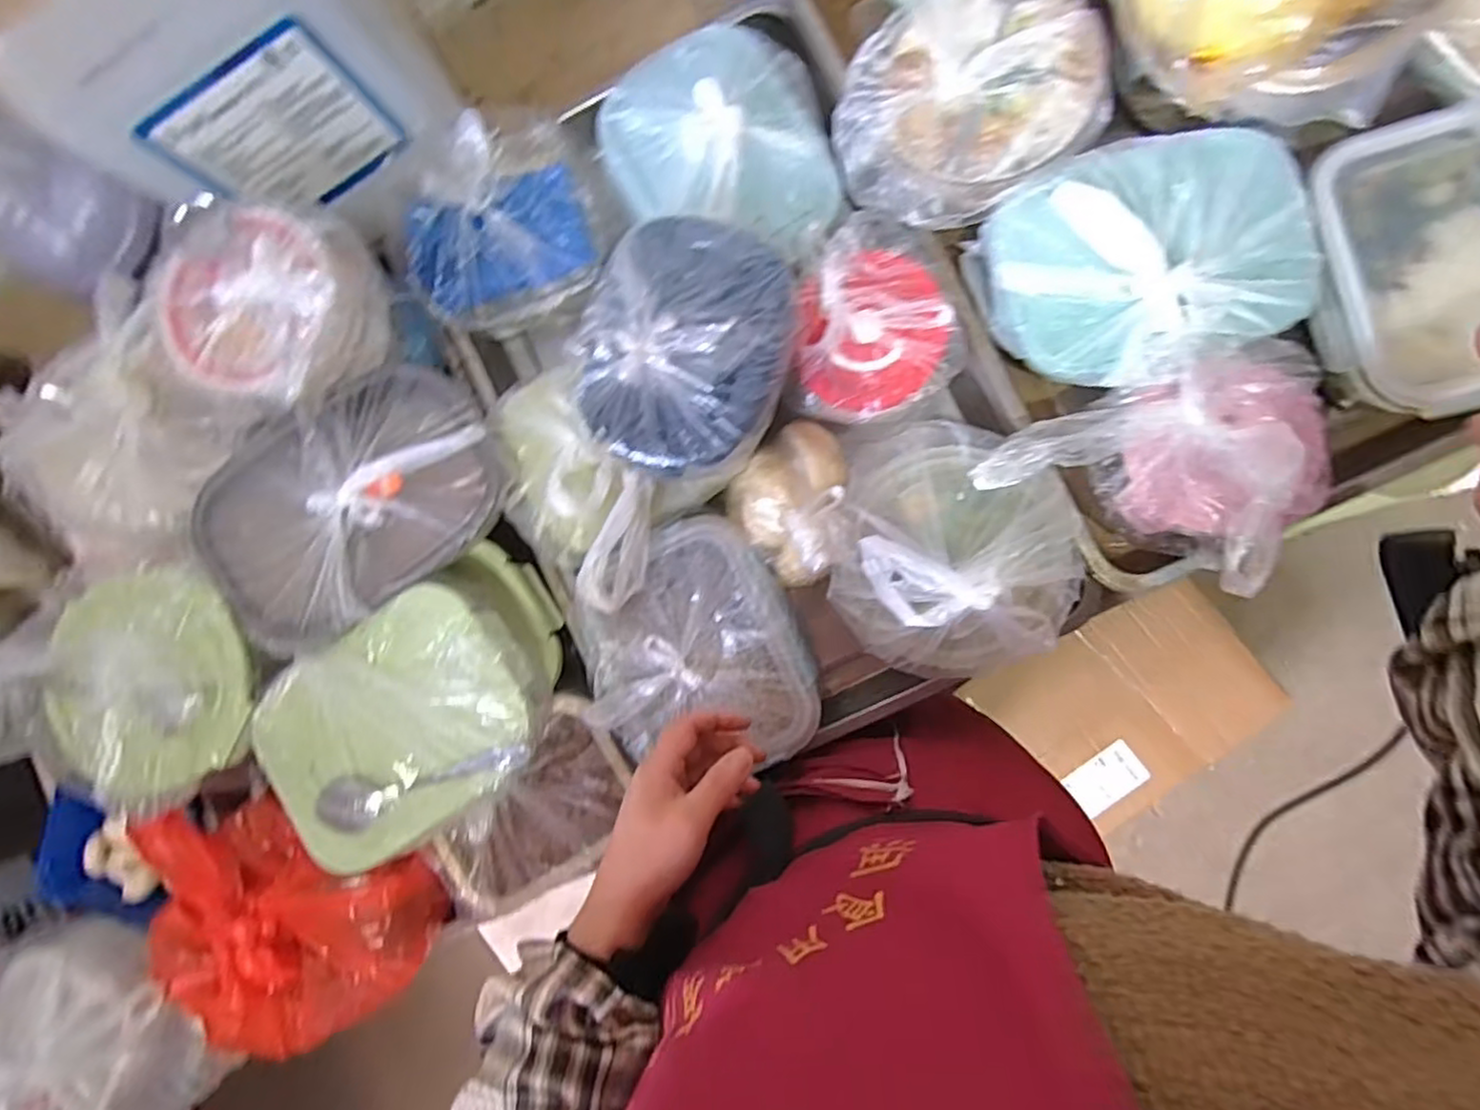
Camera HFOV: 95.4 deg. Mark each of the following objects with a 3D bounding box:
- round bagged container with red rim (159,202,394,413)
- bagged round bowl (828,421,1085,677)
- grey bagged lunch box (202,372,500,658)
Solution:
[{"bbox_3d":[-0.333,-0.178,0.482,0.128,0.070,0.130,0,88,7],"label":"round bagged container with red rim"},{"bbox_3d":[0.157,-0.005,0.467,0.167,0.060,0.173,0,88,7],"label":"bagged round bowl"},{"bbox_3d":[-0.281,-0.039,0.497,0.215,0.057,0.158,-35,84,5],"label":"grey bagged lunch box"}]

